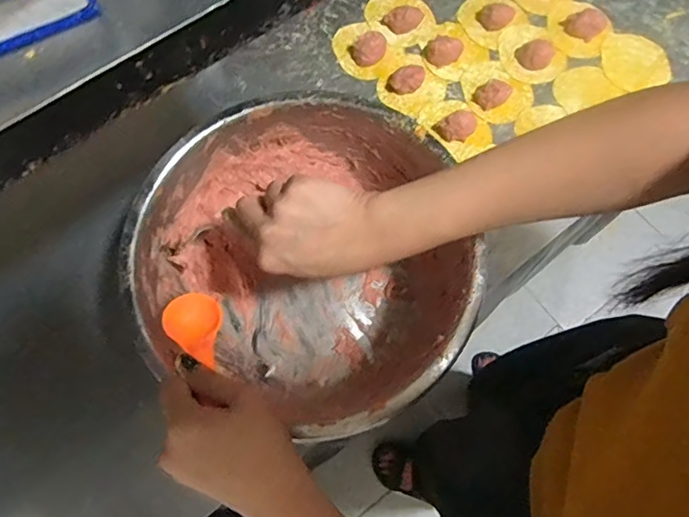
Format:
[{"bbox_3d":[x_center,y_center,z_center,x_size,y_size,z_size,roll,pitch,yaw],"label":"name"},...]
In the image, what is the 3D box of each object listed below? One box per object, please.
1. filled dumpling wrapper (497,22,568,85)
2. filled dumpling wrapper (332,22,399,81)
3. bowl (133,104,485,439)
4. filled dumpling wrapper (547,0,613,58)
[{"bbox_3d":[0.222,-0.249,0.619,0.072,0.030,0.084,-30,75,-9],"label":"filled dumpling wrapper"},{"bbox_3d":[0.023,-0.253,0.618,0.064,0.021,0.082,-43,77,-12],"label":"filled dumpling wrapper"},{"bbox_3d":[-0.029,-0.002,0.467,0.273,0.138,0.254,0,72,0],"label":"bowl"},{"bbox_3d":[0.286,-0.286,0.630,0.073,0.019,0.078,31,75,10],"label":"filled dumpling wrapper"}]

